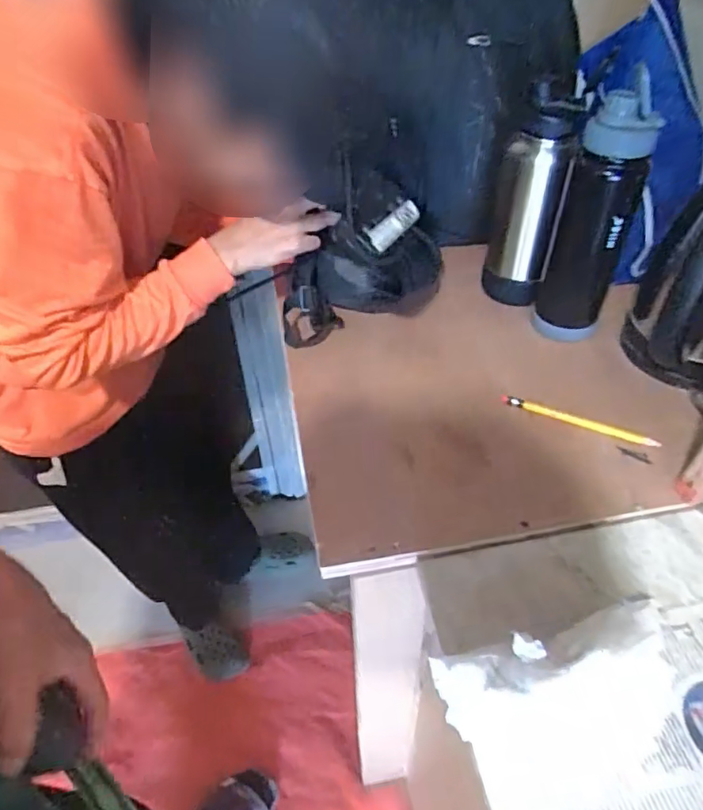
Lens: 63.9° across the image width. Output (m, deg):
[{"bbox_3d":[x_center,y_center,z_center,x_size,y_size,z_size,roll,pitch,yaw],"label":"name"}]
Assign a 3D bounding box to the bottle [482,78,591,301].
[{"bbox_3d":[0.206,-0.233,0.663,0.079,0.257,0.066,12,47,13],"label":"bottle"}]

